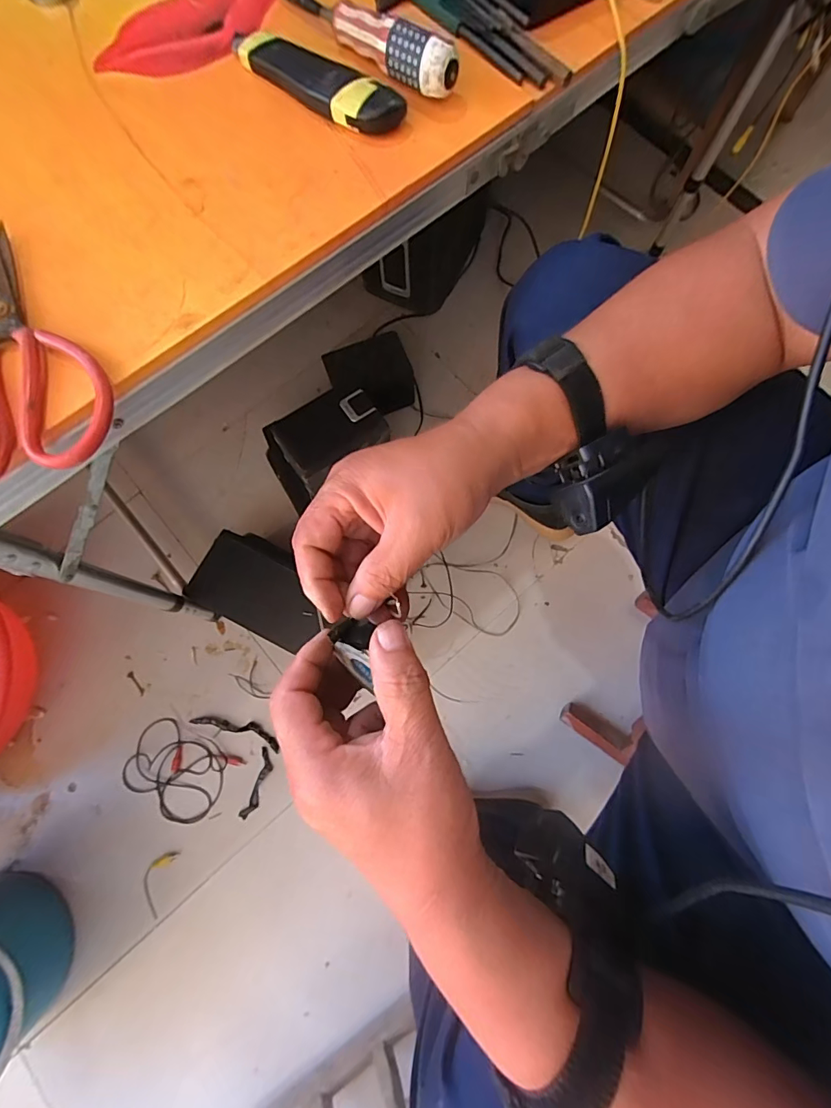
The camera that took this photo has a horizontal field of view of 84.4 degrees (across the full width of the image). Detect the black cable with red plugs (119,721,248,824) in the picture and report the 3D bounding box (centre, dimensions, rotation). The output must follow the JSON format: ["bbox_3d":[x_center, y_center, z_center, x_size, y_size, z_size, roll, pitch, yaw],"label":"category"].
[{"bbox_3d":[-0.382,0.351,0.732,0.164,0.018,0.126,27,77,6],"label":"black cable with red plugs"}]

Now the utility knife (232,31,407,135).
[{"bbox_3d":[-0.080,-0.362,0.349,0.154,0.024,0.034,33,78,7],"label":"utility knife"}]

